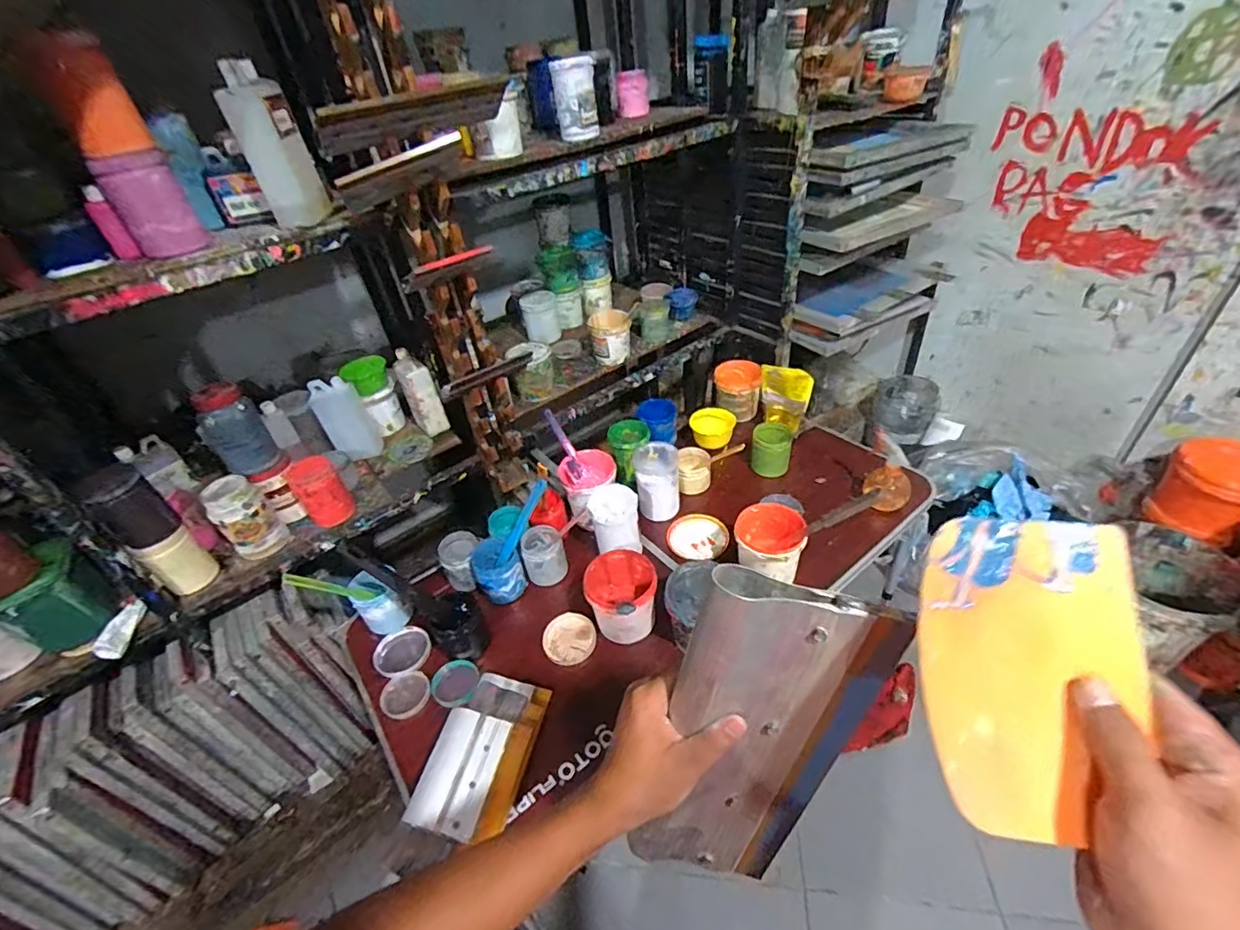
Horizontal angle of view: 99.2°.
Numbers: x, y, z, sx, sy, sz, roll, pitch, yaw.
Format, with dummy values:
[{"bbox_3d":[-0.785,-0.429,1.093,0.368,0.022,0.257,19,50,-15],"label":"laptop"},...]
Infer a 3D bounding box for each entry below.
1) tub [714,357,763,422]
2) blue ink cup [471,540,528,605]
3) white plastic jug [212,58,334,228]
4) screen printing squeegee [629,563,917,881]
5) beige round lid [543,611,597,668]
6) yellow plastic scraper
[{"bbox_3d":[0.318,-0.197,1.424,0.127,0.118,0.138,-5,39,4],"label":"tub"},{"bbox_3d":[-0.240,0.209,1.047,0.088,0.092,0.095,-5,39,4],"label":"blue ink cup"},{"bbox_3d":[-0.543,-0.500,0.836,0.055,0.224,0.116,-1,40,8],"label":"white plastic jug"},{"bbox_3d":[0.095,0.213,0.402,0.125,0.318,0.031,9,31,0],"label":"screen printing squeegee"},{"bbox_3d":[-0.094,0.323,0.979,0.094,0.011,0.093,0,59,1],"label":"beige round lid"},{"bbox_3d":[0.203,0.099,0.257,0.095,0.010,0.143,2,73,12],"label":"yellow plastic scraper"}]

